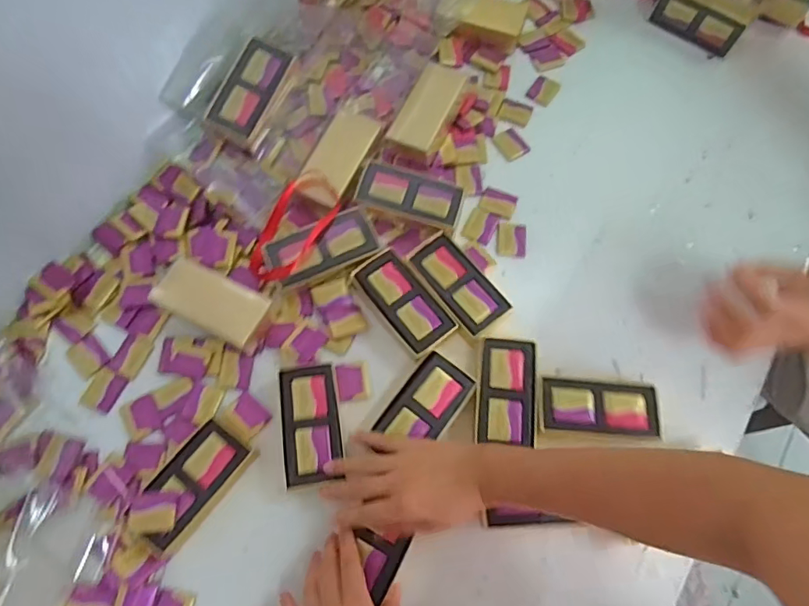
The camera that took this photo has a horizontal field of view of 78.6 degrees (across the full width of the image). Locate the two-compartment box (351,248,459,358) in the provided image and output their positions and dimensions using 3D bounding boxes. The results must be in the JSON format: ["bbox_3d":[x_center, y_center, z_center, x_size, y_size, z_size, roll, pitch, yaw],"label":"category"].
[{"bbox_3d":[-0.002,0.001,0.523,0.054,0.031,0.114,-37,76,-13],"label":"two-compartment box"}]

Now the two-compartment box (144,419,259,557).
[{"bbox_3d":[-0.198,0.168,0.461,0.051,0.032,0.110,38,75,11],"label":"two-compartment box"}]

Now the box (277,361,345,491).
[{"bbox_3d":[-0.089,0.119,0.478,0.054,0.039,0.112,-9,72,-4],"label":"box"}]

